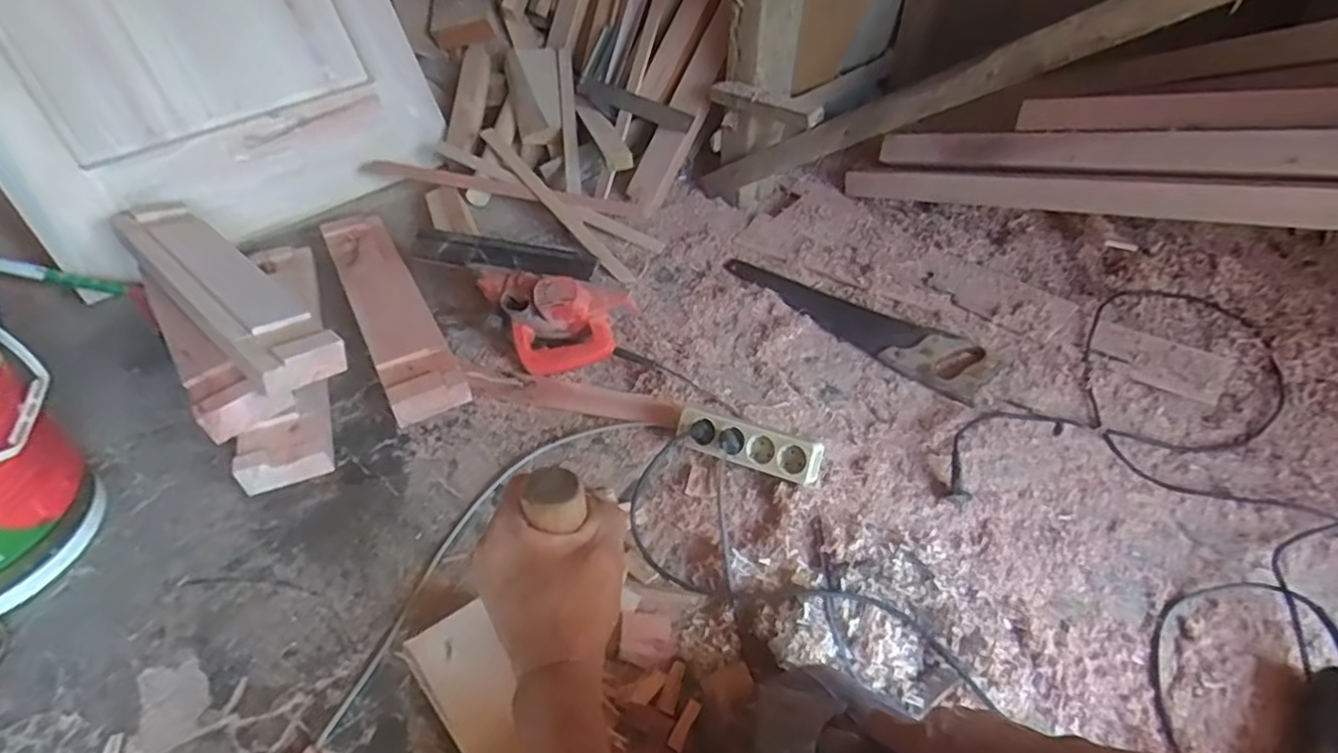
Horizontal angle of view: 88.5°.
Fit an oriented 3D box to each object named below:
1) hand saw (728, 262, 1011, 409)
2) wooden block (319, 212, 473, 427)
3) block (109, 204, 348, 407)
[{"bbox_3d":[0.317,-0.107,1.199,0.502,0.024,0.121,32,53,28],"label":"hand saw"},{"bbox_3d":[-0.492,-0.134,1.193,0.115,0.061,0.582,-22,49,-22],"label":"wooden block"},{"bbox_3d":[-0.700,-0.146,1.067,0.567,0.055,0.122,32,53,28],"label":"block"}]

